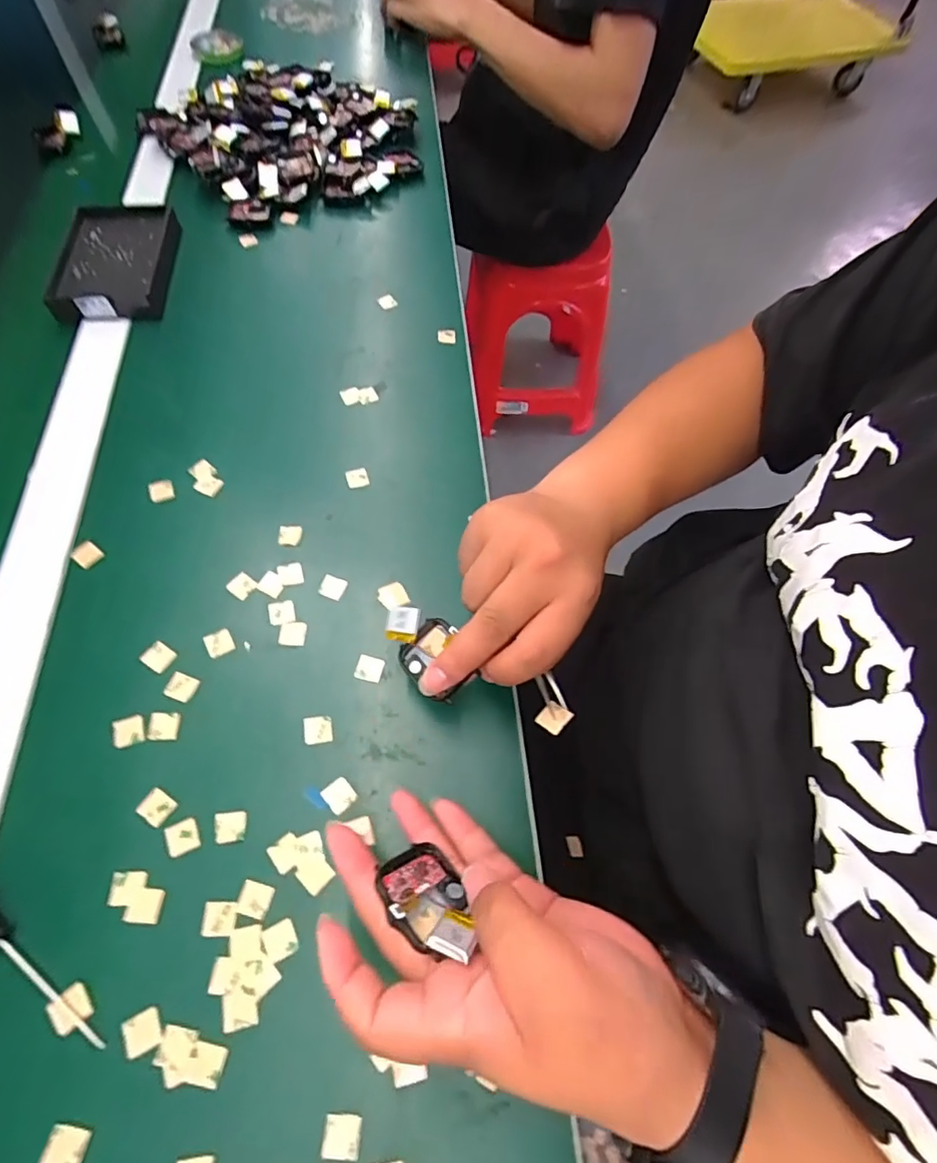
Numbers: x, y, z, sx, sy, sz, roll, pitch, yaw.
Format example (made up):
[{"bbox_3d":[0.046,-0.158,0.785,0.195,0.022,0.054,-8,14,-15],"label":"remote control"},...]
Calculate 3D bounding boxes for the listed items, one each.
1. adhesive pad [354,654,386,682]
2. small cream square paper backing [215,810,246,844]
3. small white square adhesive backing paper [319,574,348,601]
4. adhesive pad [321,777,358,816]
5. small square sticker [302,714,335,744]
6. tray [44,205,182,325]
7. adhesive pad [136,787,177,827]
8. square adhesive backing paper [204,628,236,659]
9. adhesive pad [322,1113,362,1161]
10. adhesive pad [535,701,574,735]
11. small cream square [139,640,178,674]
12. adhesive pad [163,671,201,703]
[{"bbox_3d":[-0.064,0.056,0.349,0.018,0.004,0.016,14,63,4],"label":"adhesive pad"},{"bbox_3d":[-0.134,0.137,0.303,0.017,0.004,0.016,-4,63,-5],"label":"small cream square paper backing"},{"bbox_3d":[-0.094,0.004,0.374,0.017,0.004,0.015,18,64,7],"label":"small white square adhesive backing paper"},{"bbox_3d":[-0.075,0.124,0.313,0.015,0.004,0.017,-37,70,-19],"label":"adhesive pad"},{"bbox_3d":[-0.092,0.090,0.330,0.017,0.004,0.016,-9,64,-7],"label":"small square sticker"},{"bbox_3d":[-0.323,-0.295,0.500,0.092,0.022,0.138,-3,63,-4],"label":"tray"},{"bbox_3d":[-0.177,0.127,0.305,0.018,0.004,0.016,30,66,12],"label":"adhesive pad"},{"bbox_3d":[-0.162,0.039,0.352,0.016,0.004,0.018,-28,68,-16],"label":"square adhesive backing paper"},{"bbox_3d":[-0.058,0.255,0.248,0.017,0.004,0.016,3,63,-1],"label":"adhesive pad"},{"bbox_3d":[0.047,0.074,0.296,0.016,0.004,0.015,28,75,38],"label":"adhesive pad"},{"bbox_3d":[-0.199,0.048,0.347,0.018,0.004,0.016,32,66,13],"label":"small cream square"},{"bbox_3d":[-0.180,0.066,0.338,0.018,0.004,0.016,19,64,7],"label":"adhesive pad"}]

